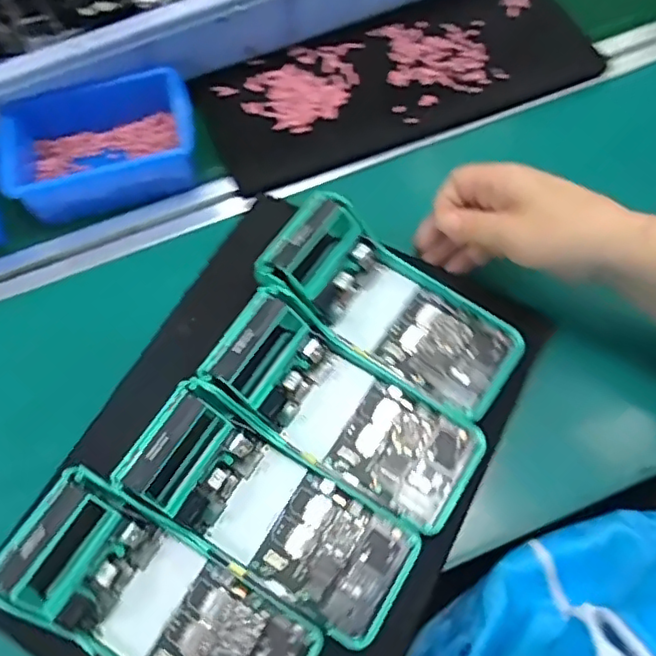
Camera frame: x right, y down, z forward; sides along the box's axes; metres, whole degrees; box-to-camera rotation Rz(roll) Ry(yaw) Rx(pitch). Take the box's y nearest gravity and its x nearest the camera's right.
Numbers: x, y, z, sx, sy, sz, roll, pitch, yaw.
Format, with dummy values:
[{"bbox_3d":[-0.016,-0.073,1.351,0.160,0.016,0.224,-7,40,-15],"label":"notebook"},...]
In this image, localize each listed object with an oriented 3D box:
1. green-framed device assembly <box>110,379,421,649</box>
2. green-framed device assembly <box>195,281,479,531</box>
[{"bbox_3d":[-0.034,0.108,0.355,0.167,0.050,0.071,34,69,1],"label":"green-framed device assembly"},{"bbox_3d":[0.012,0.048,0.366,0.168,0.057,0.077,29,68,12],"label":"green-framed device assembly"}]

